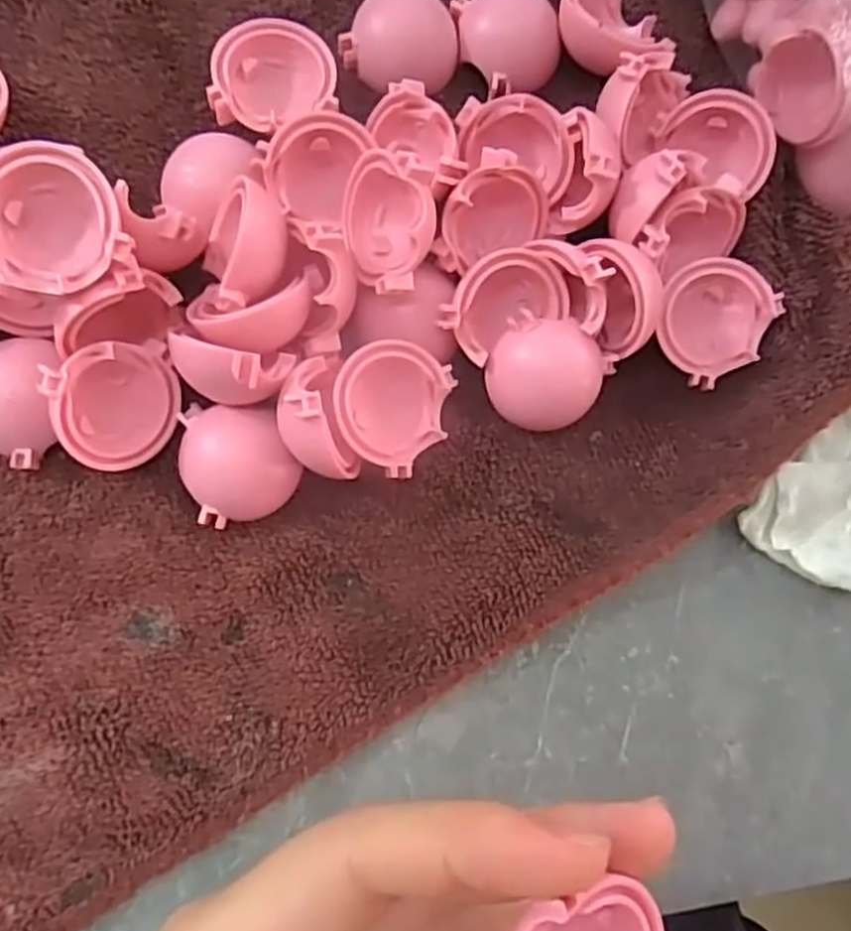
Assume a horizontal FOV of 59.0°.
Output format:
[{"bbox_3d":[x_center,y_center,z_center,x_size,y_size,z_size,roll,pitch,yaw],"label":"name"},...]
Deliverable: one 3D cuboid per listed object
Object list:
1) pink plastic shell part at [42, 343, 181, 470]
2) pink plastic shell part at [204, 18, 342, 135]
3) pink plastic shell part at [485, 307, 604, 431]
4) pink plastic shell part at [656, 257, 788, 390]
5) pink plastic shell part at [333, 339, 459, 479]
[{"bbox_3d":[-0.070,-0.012,0.173,0.028,0.016,0.031,-16,100,-19],"label":"pink plastic shell part"},{"bbox_3d":[-0.038,-0.098,0.192,0.030,0.015,0.026,-2,83,-8],"label":"pink plastic shell part"},{"bbox_3d":[0.030,-0.022,0.189,0.028,0.017,0.025,28,82,-3],"label":"pink plastic shell part"},{"bbox_3d":[0.073,-0.037,0.195,0.029,0.014,0.028,1,83,-7],"label":"pink plastic shell part"},{"bbox_3d":[-0.008,-0.014,0.184,0.027,0.017,0.030,16,82,-4],"label":"pink plastic shell part"}]

